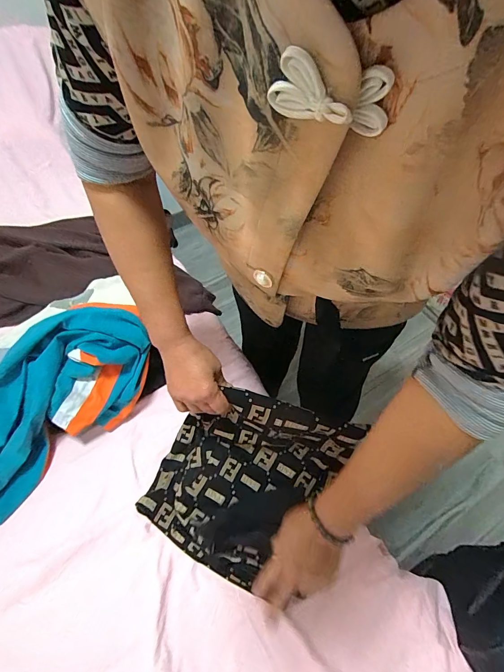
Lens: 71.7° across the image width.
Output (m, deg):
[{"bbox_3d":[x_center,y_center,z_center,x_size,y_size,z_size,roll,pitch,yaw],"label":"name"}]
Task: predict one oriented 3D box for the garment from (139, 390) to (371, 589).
[{"bbox_3d":[-0.033,0.203,0.537,0.238,0.176,0.270,34,67,20],"label":"garment"}]

